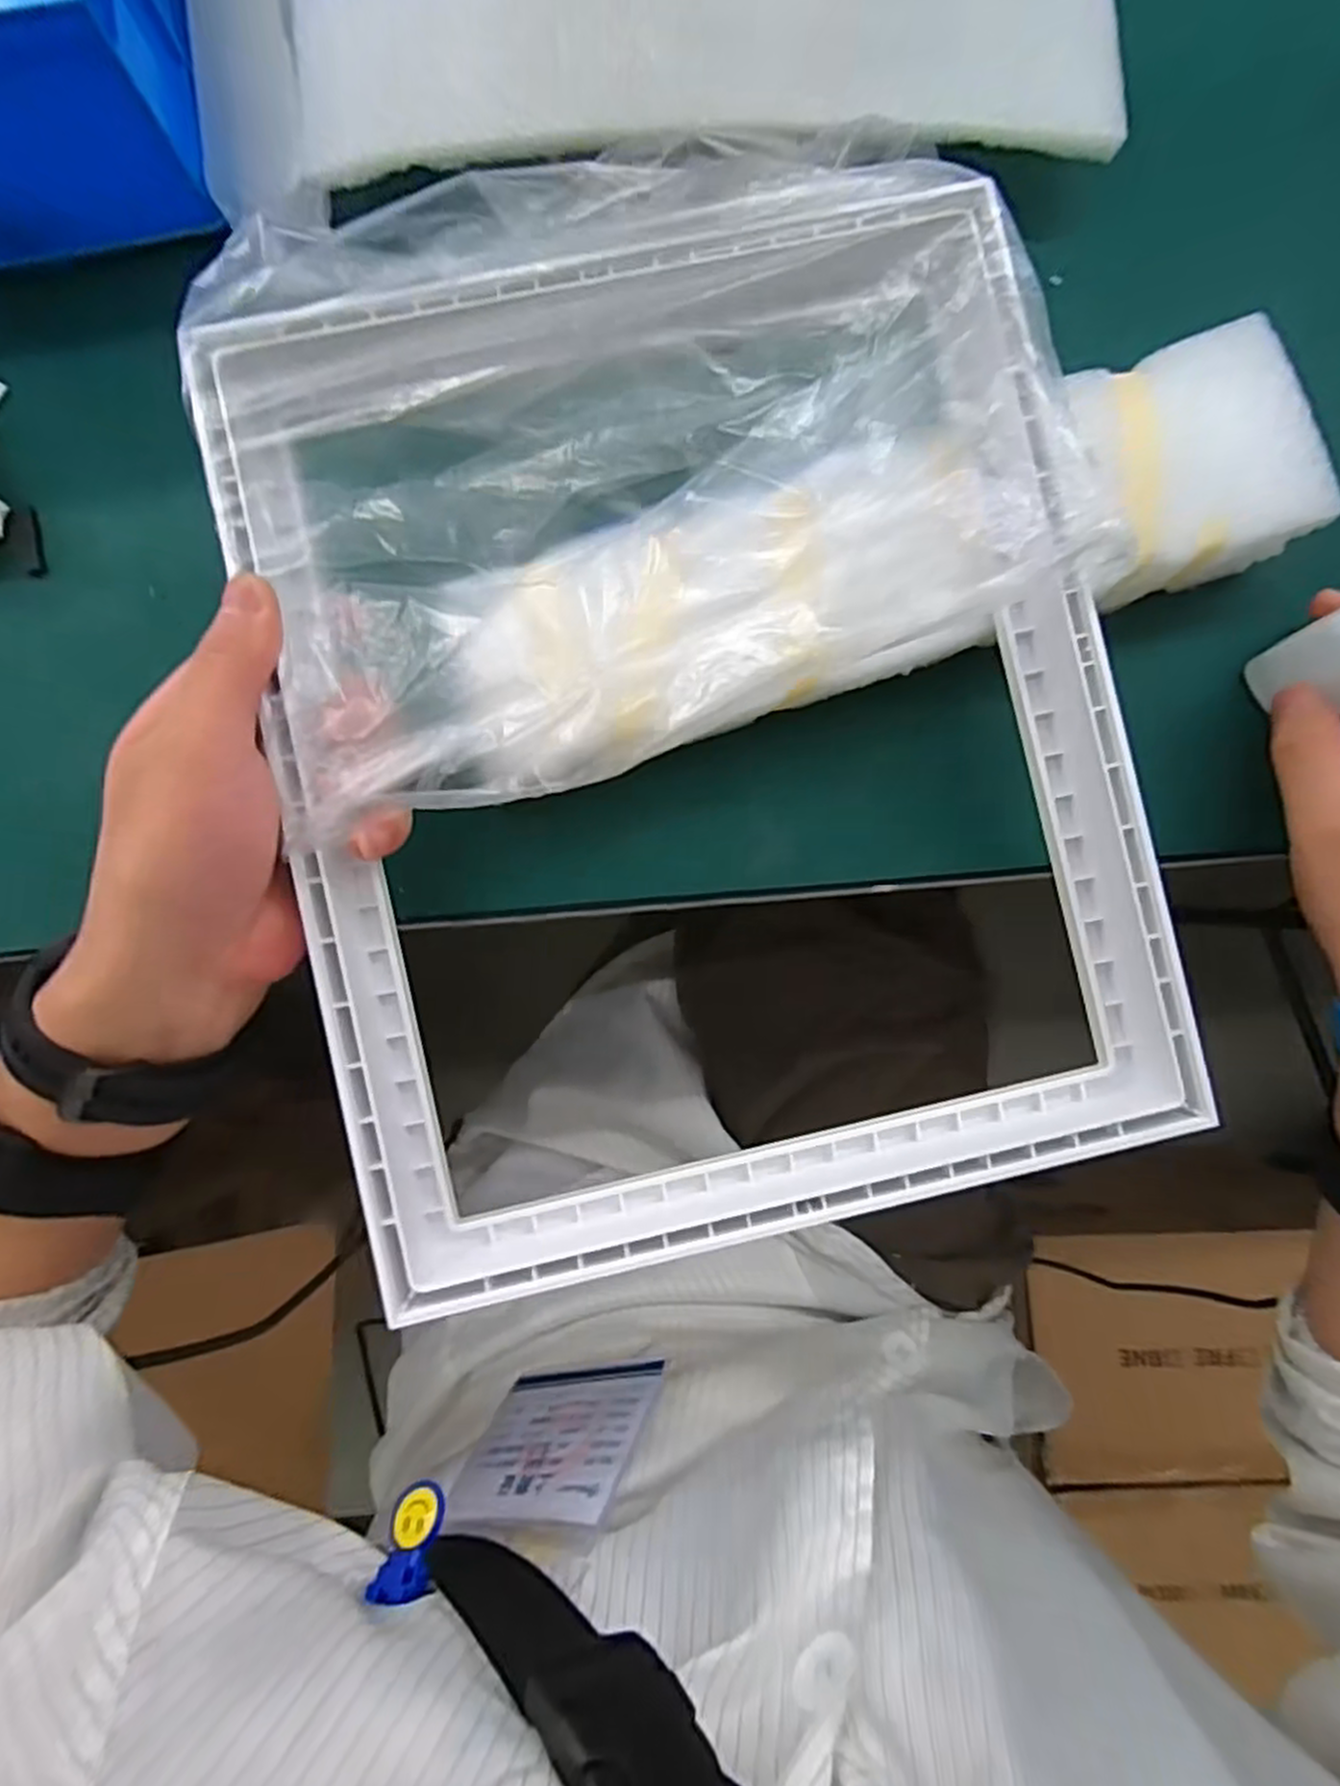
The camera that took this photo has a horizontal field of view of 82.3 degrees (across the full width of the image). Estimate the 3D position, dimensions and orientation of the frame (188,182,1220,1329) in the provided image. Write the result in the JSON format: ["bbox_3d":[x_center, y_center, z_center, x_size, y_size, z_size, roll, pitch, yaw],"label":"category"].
[{"bbox_3d":[0.012,-0.055,0.255,0.274,0.027,0.330,-12,91,-3],"label":"frame"}]

